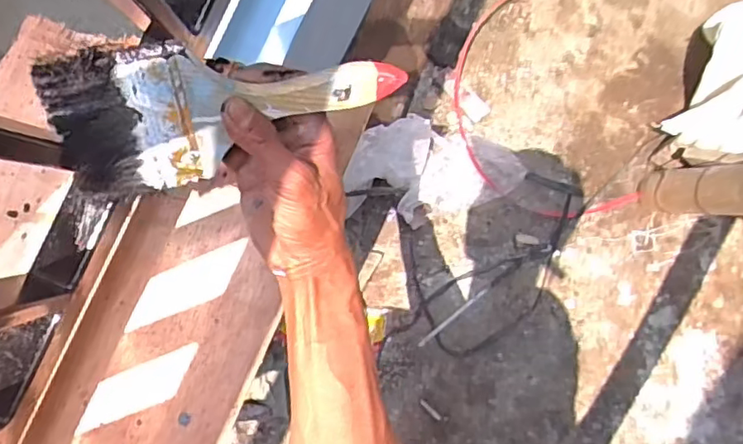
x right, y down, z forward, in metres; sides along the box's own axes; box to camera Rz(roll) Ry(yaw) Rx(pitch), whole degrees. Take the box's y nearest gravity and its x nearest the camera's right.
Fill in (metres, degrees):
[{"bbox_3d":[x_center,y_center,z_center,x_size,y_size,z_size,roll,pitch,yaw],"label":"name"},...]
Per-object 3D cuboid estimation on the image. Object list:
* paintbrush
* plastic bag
[{"bbox_3d":[-0.076,-0.062,0.344,0.192,0.092,0.021,-14,51,-19],"label":"paintbrush"},{"bbox_3d":[0.085,-0.081,0.898,0.279,0.109,0.156,2,90,-27],"label":"plastic bag"}]

